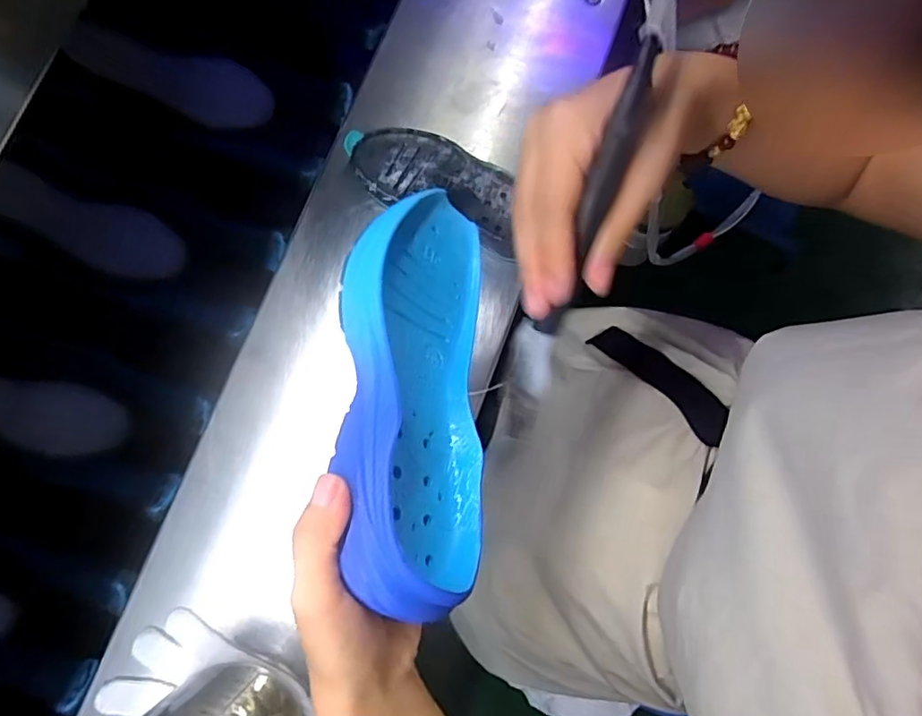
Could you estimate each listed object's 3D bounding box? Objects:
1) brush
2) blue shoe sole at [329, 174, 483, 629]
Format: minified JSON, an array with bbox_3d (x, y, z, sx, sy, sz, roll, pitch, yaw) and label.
[{"bbox_3d":[0.049,-0.043,0.247,0.022,0.016,0.176,20,112,5],"label":"brush"},{"bbox_3d":[-0.032,0.010,0.291,0.058,0.083,0.221,-19,56,31],"label":"blue shoe sole"}]

